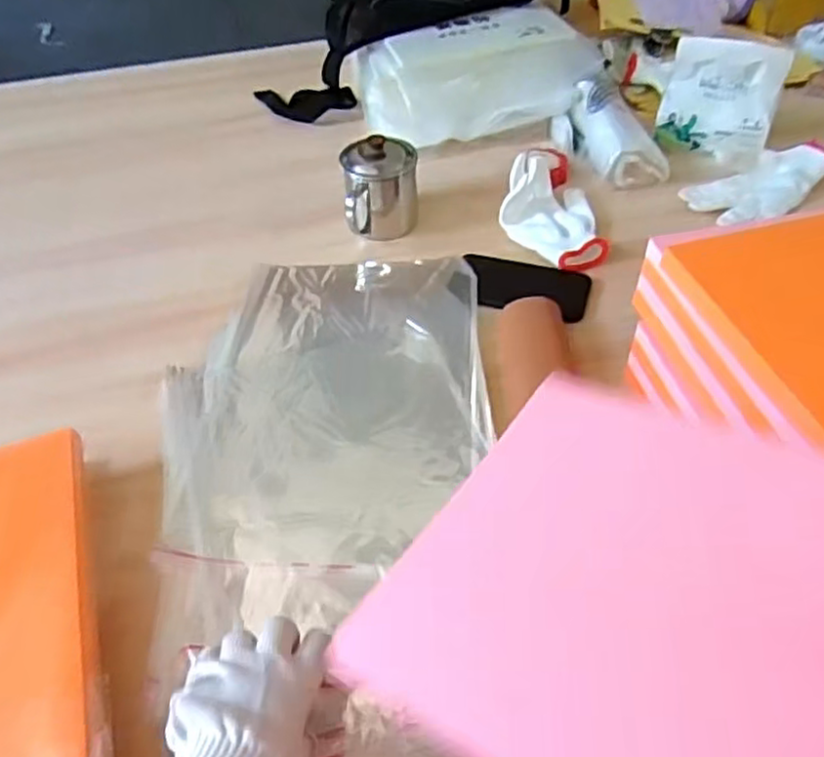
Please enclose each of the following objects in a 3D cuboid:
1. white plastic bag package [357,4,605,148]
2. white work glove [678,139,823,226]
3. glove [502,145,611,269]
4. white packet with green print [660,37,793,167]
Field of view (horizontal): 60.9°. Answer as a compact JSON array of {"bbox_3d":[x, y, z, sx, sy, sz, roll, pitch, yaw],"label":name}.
[{"bbox_3d":[0.088,-0.432,0.997,0.316,0.093,0.196,-11,48,-6],"label":"white plastic bag package"},{"bbox_3d":[0.432,-0.240,0.860,0.191,0.032,0.099,-21,50,-15],"label":"white work glove"},{"bbox_3d":[0.161,-0.216,0.849,0.110,0.048,0.218,-6,48,-1],"label":"glove"},{"bbox_3d":[0.388,-0.355,0.894,0.138,0.148,0.034,21,20,30],"label":"white packet with green print"}]

